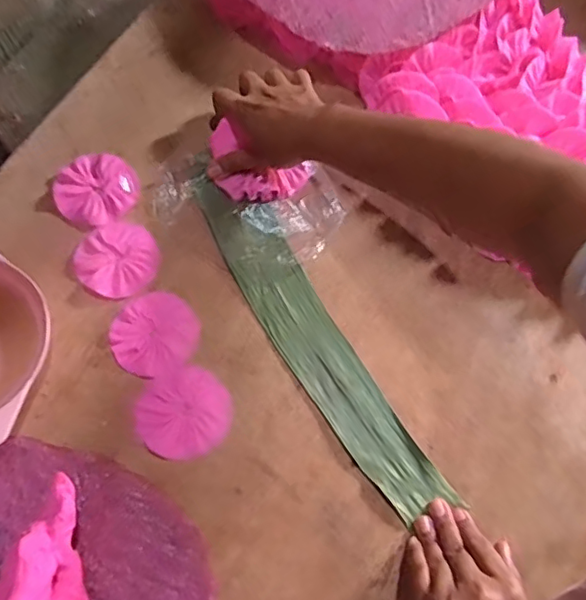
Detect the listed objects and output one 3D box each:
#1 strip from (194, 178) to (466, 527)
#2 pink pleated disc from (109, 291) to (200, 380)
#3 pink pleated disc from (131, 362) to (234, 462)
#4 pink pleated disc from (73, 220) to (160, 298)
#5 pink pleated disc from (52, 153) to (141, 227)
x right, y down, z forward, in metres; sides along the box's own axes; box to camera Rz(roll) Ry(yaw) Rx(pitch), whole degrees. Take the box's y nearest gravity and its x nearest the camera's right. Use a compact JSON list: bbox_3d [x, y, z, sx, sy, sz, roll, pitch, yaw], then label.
[{"bbox_3d":[0.013,0.027,0.518,0.057,0.010,0.347,-30,72,-13],"label":"strip"},{"bbox_3d":[-0.120,0.030,0.514,0.073,0.004,0.072,1,67,-1],"label":"pink pleated disc"},{"bbox_3d":[-0.089,0.093,0.487,0.074,0.004,0.074,1,67,-1],"label":"pink pleated disc"},{"bbox_3d":[-0.165,-0.040,0.550,0.075,0.004,0.078,1,67,-1],"label":"pink pleated disc"},{"bbox_3d":[-0.195,-0.112,0.578,0.077,0.012,0.076,1,67,-1],"label":"pink pleated disc"}]

